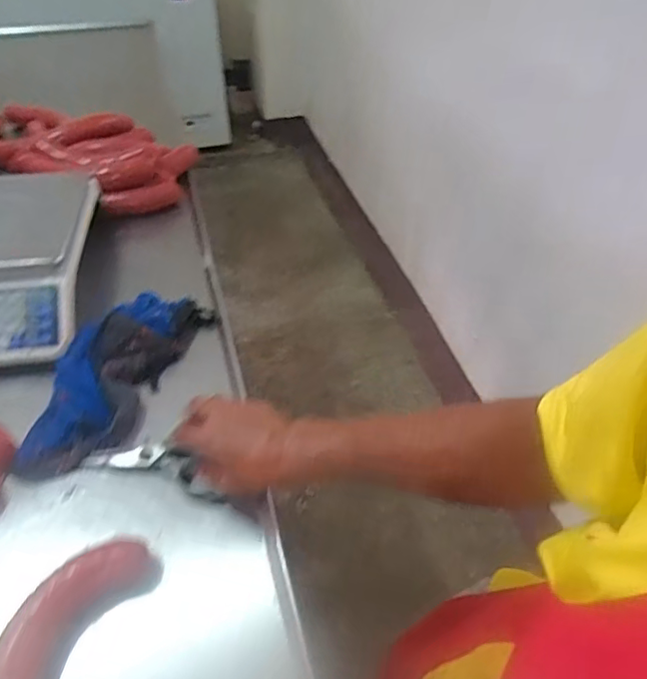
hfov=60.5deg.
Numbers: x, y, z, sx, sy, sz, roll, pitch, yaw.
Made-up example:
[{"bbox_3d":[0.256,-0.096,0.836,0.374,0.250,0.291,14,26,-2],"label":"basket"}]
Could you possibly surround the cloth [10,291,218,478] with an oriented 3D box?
[{"bbox_3d":[-0.252,0.034,0.650,0.118,0.060,0.285,16,47,13],"label":"cloth"}]

